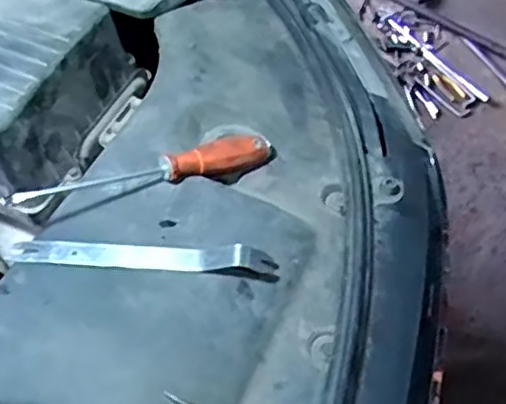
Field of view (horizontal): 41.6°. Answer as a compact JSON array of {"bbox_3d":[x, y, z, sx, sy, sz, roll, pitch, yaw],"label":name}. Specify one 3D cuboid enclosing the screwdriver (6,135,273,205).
[{"bbox_3d":[-0.099,-0.026,0.644,0.254,0.039,0.033,-18,55,-12],"label":"screwdriver"}]

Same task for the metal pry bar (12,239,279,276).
[{"bbox_3d":[-0.097,0.047,0.590,0.229,0.024,0.026,1,54,1],"label":"metal pry bar"}]

